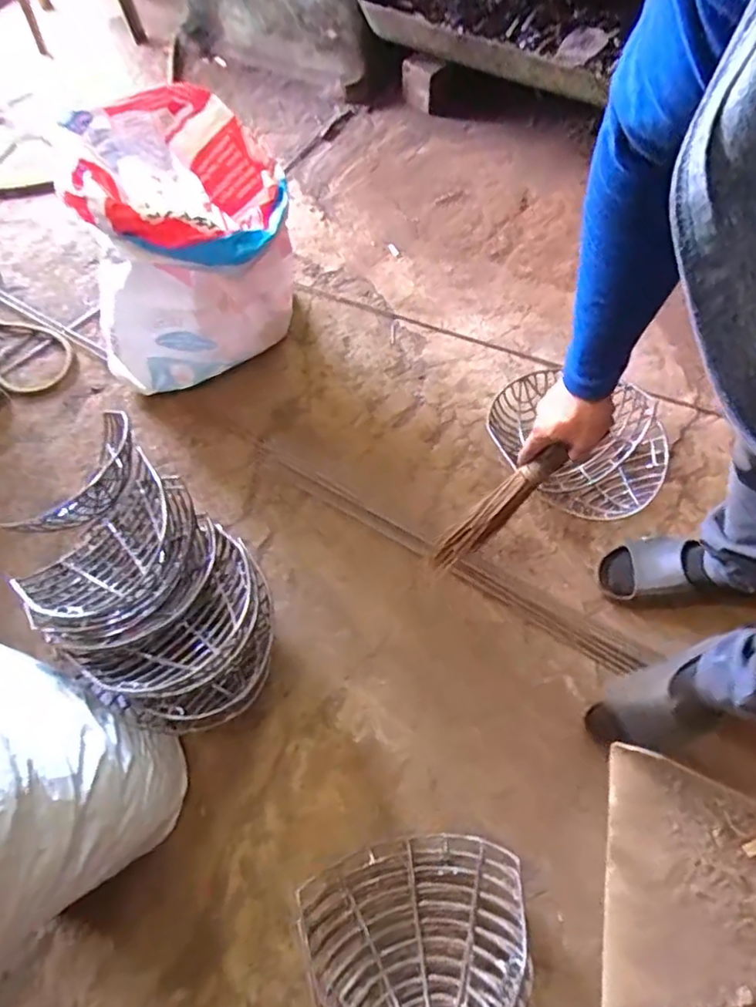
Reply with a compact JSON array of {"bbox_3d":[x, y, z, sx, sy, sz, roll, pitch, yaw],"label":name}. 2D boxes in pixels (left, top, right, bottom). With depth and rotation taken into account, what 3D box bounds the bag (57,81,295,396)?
[{"bbox_3d":[-0.323,-0.440,1.067,0.321,0.466,0.328,12,65,8],"label":"bag"}]

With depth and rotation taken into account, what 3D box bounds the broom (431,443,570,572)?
[{"bbox_3d":[0.150,0.013,0.781,0.030,0.271,0.042,-6,60,-36],"label":"broom"}]

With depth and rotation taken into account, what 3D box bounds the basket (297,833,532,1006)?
[{"bbox_3d":[0.053,0.577,0.755,0.286,0.088,0.253,-10,65,-4],"label":"basket"}]

